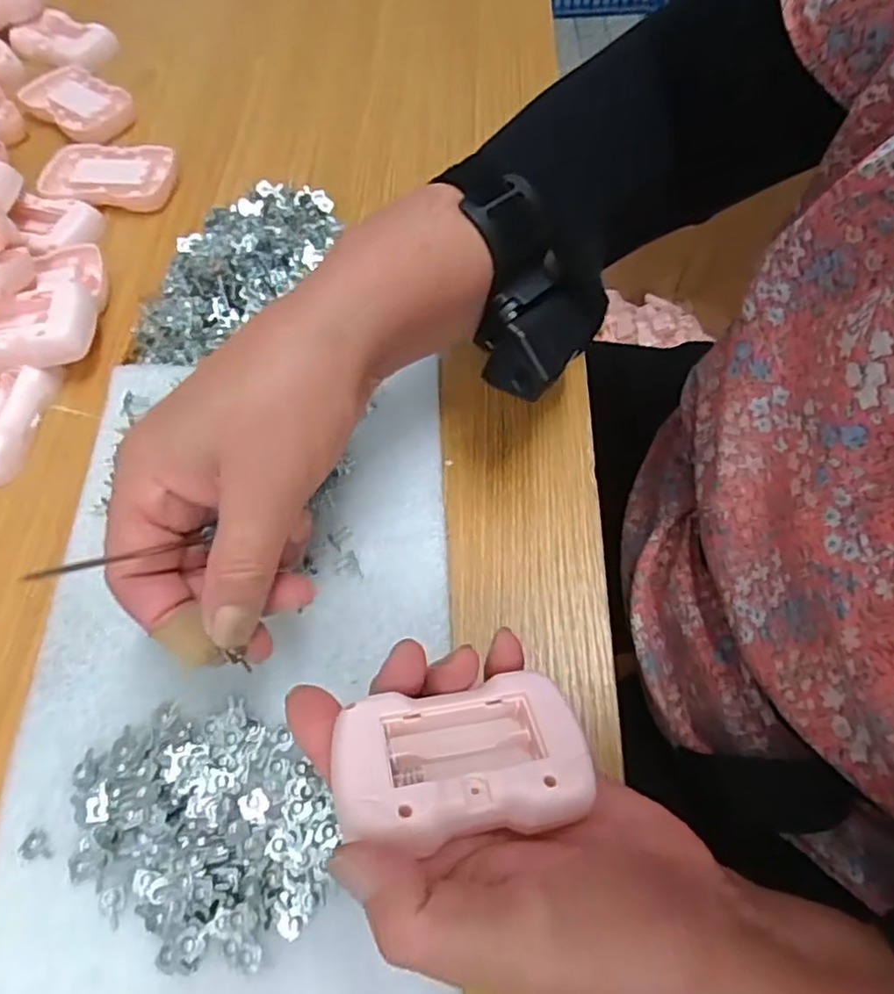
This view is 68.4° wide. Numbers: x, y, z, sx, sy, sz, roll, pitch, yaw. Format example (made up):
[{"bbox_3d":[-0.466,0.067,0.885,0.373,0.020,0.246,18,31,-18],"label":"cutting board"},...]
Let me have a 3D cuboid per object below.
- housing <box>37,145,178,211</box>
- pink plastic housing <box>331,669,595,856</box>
[{"bbox_3d":[-0.233,-0.224,0.456,0.090,0.012,0.056,6,62,4],"label":"housing"},{"bbox_3d":[0.005,0.092,0.228,0.084,0.024,0.047,-5,43,-13],"label":"pink plastic housing"}]

